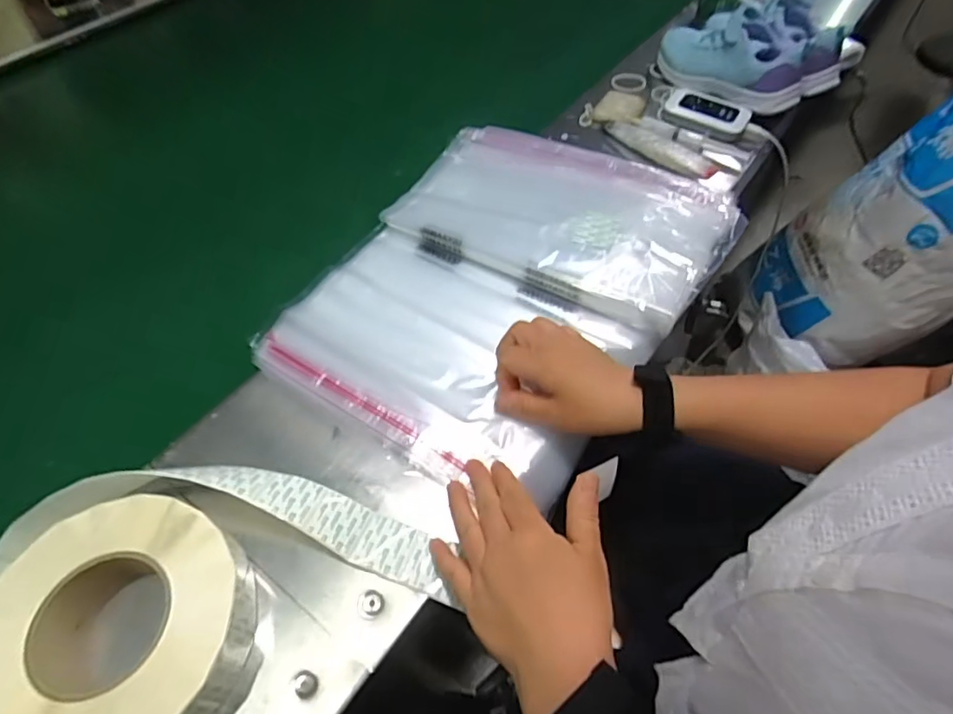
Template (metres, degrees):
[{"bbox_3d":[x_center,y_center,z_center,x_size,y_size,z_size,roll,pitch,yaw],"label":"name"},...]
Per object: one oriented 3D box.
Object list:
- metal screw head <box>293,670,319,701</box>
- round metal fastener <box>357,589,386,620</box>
[{"bbox_3d":[-0.108,0.205,0.344,0.014,0.004,0.016,-38,61,-23],"label":"metal screw head"},{"bbox_3d":[-0.072,0.168,0.372,0.018,0.004,0.018,-1,54,1],"label":"round metal fastener"}]

